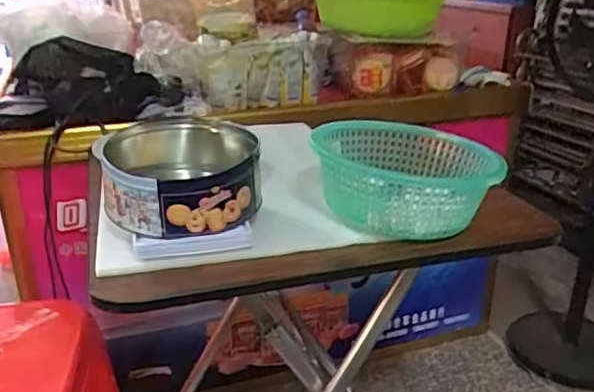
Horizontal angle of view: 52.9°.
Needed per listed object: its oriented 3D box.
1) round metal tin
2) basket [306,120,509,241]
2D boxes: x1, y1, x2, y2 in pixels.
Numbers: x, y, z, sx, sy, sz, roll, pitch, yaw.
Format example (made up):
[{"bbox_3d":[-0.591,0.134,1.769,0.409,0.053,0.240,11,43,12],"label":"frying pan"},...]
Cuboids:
[{"bbox_3d":[-0.139,-0.028,0.727,0.174,0.074,0.209,-5,23,-12],"label":"round metal tin"},{"bbox_3d":[0.134,-0.025,0.763,0.212,0.082,0.220,-2,22,-5],"label":"basket"}]

